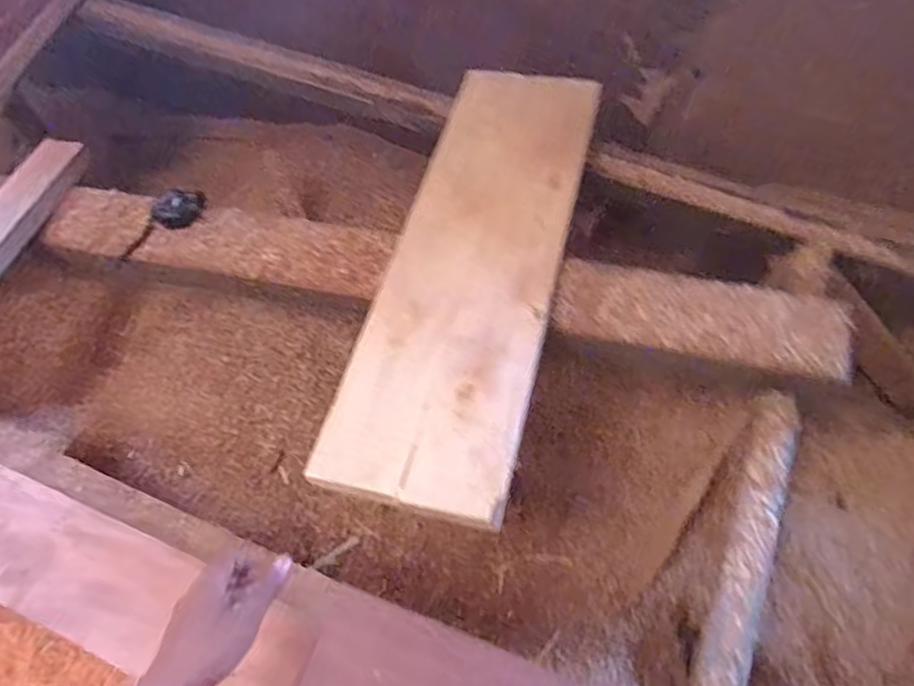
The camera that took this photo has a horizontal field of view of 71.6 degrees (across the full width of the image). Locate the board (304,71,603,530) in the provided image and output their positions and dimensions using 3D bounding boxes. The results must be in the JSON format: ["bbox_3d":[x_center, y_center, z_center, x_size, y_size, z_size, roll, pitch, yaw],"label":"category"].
[{"bbox_3d":[0.033,-0.131,0.855,0.218,0.029,0.724,13,61,8],"label":"board"}]

